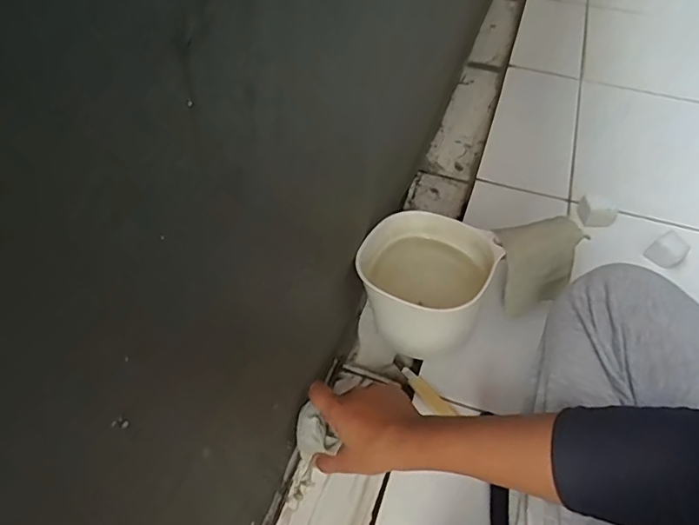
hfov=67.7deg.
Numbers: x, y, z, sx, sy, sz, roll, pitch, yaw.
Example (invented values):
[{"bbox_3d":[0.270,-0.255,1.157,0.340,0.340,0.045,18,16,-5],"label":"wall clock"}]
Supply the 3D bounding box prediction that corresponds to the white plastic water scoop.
[{"bbox_3d":[0.085,0.032,0.621,0.149,0.123,0.133,25,51,18],"label":"white plastic water scoop"}]

